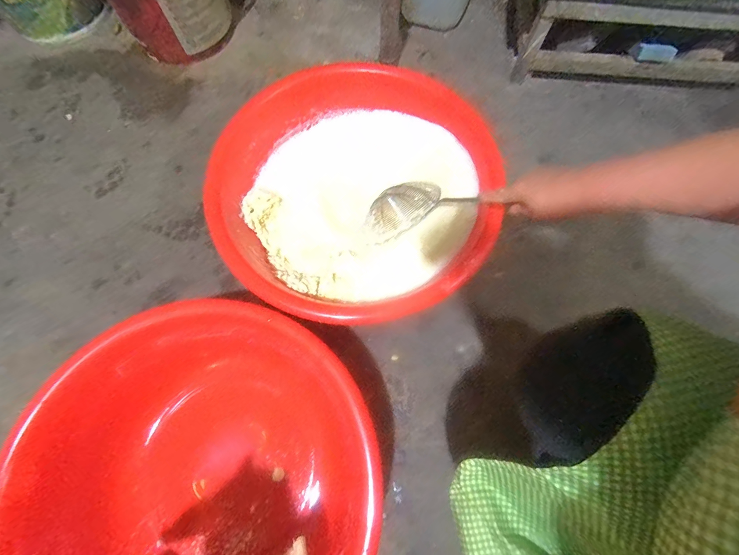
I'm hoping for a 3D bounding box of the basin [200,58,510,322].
[{"bbox_3d":[-0.023,-0.154,0.660,0.468,0.144,0.487,0,71,0],"label":"basin"}]

